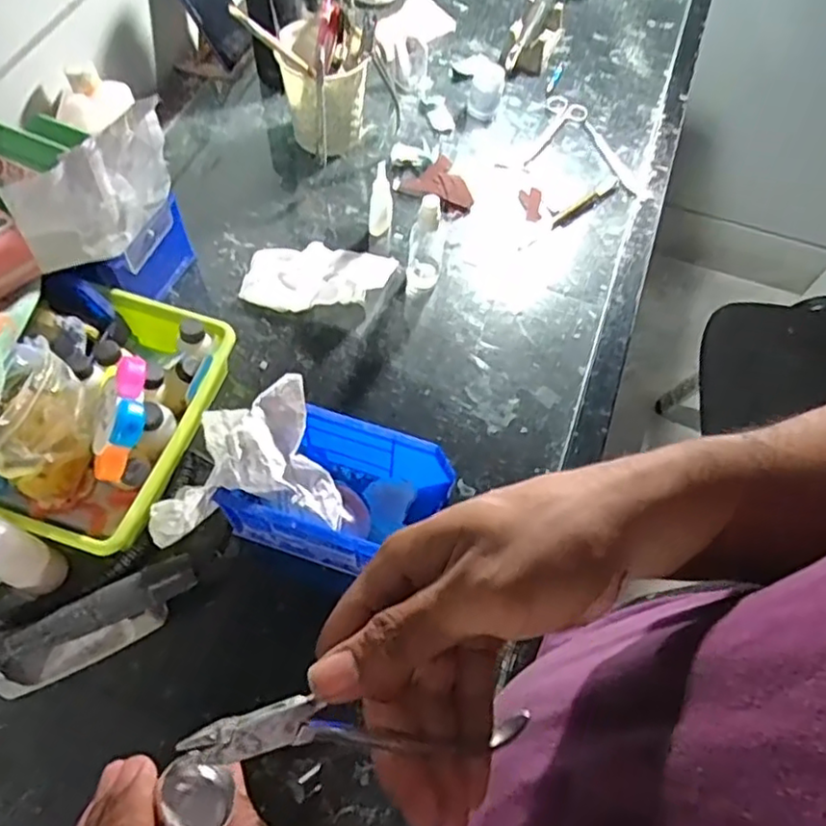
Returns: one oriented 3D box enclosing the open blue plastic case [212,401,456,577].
[{"bbox_3d":[-0.057,0.069,0.536,0.160,0.091,0.097,15,62,4],"label":"open blue plastic case"}]

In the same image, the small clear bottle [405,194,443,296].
[{"bbox_3d":[0.012,-0.170,0.653,0.035,0.113,0.035,8,62,1],"label":"small clear bottle"}]

